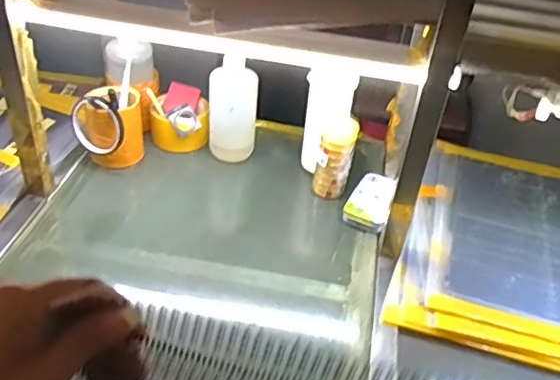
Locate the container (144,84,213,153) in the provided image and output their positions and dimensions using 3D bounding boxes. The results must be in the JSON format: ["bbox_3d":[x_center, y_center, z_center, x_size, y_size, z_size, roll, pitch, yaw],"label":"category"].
[{"bbox_3d":[-0.168,-0.118,0.964,0.097,0.074,0.101,-6,39,-15],"label":"container"}]

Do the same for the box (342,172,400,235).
[{"bbox_3d":[0.139,0.015,0.882,0.062,0.019,0.118,17,39,14],"label":"box"}]

